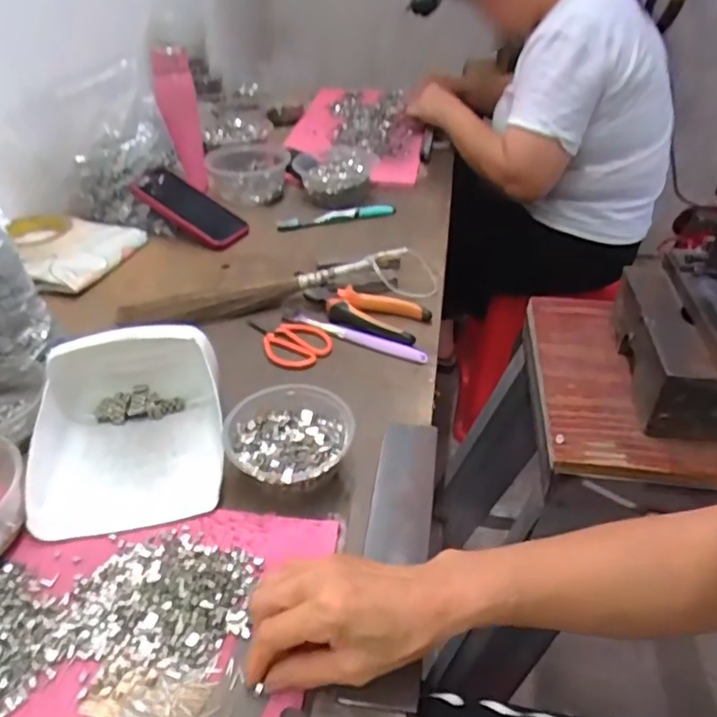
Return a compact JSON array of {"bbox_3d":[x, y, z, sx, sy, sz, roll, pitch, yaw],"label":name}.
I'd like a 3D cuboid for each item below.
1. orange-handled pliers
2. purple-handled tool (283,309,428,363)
[{"bbox_3d":[0.005,-0.057,0.702,0.152,0.018,0.076,18,41,23],"label":"orange-handled pliers"},{"bbox_3d":[-0.006,-0.028,0.678,0.177,0.015,0.016,15,41,20],"label":"purple-handled tool"}]

